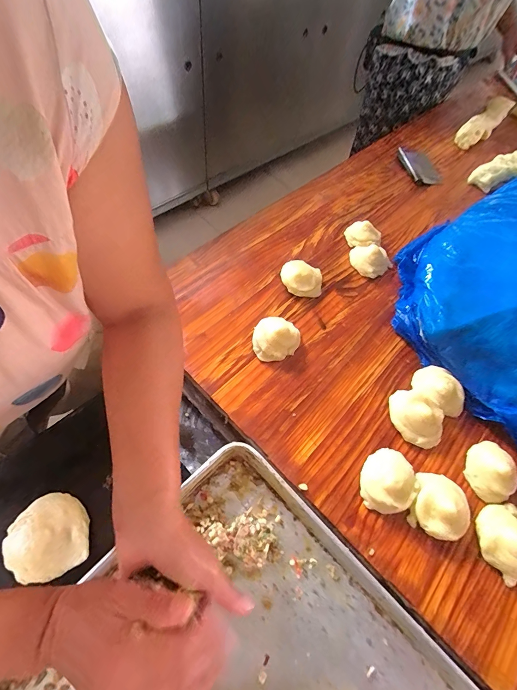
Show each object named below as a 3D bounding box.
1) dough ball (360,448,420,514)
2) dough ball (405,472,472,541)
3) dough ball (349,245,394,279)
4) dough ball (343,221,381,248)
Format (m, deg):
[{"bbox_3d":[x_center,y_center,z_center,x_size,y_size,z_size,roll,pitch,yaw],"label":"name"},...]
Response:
[{"bbox_3d":[0.186,0.189,0.451,0.081,0.037,0.079,3,61,-5],"label":"dough ball"},{"bbox_3d":[0.256,0.223,0.440,0.079,0.030,0.079,3,61,-5],"label":"dough ball"},{"bbox_3d":[0.233,-0.181,0.659,0.075,0.030,0.076,3,61,-5],"label":"dough ball"},{"bbox_3d":[0.226,-0.238,0.693,0.074,0.025,0.066,22,61,5],"label":"dough ball"}]

